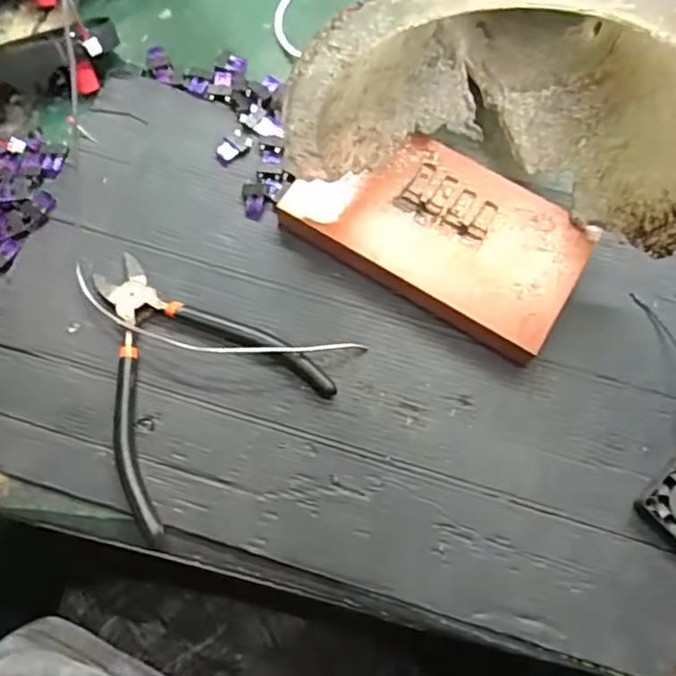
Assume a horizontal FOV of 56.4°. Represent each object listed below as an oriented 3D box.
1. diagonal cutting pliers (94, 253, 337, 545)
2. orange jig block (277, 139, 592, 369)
[{"bbox_3d":[-0.091,0.016,0.351,0.121,0.016,0.138,-38,76,-13],"label":"diagonal cutting pliers"},{"bbox_3d":[0.061,-0.065,0.376,0.165,0.023,0.093,32,73,10],"label":"orange jig block"}]

